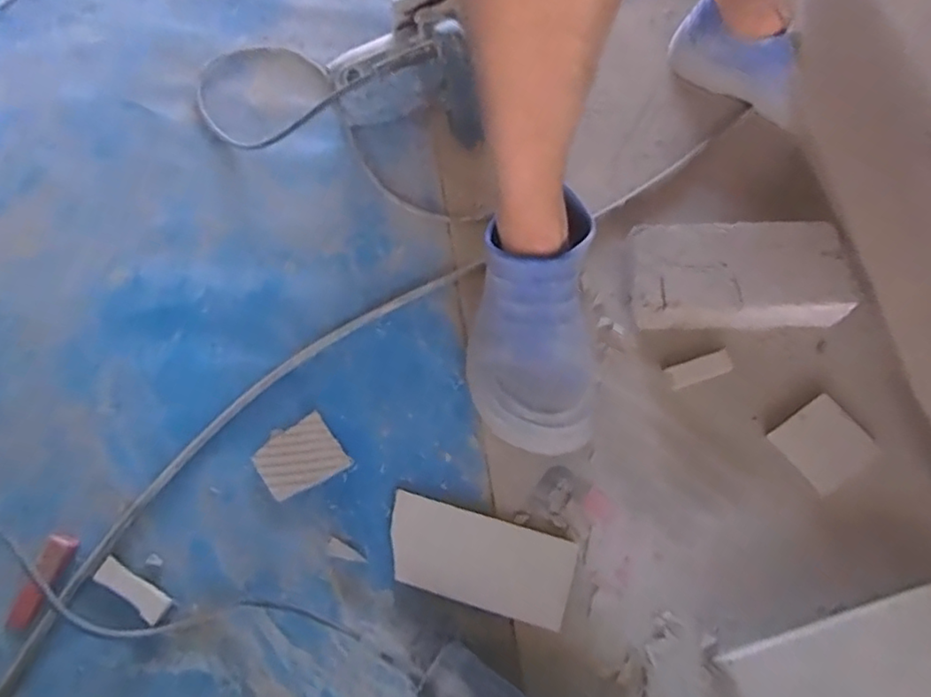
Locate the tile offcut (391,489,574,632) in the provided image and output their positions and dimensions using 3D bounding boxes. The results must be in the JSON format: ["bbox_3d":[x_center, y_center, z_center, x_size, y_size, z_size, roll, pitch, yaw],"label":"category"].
[{"bbox_3d":[0.008,0.172,0.503,0.152,0.005,0.073,12,61,12],"label":"tile offcut"}]

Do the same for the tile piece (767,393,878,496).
[{"bbox_3d":[0.317,0.082,0.537,0.072,0.004,0.066,-33,63,-9],"label":"tile piece"}]

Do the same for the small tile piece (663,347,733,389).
[{"bbox_3d":[0.220,0.019,0.572,0.059,0.012,0.025,-18,64,-5],"label":"small tile piece"}]

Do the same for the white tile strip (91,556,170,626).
[{"bbox_3d":[-0.276,0.199,0.502,0.067,0.004,0.021,29,69,17],"label":"white tile strip"}]

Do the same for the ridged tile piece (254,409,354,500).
[{"bbox_3d":[-0.151,0.098,0.551,0.070,0.004,0.063,-35,67,-13],"label":"ridged tile piece"}]

